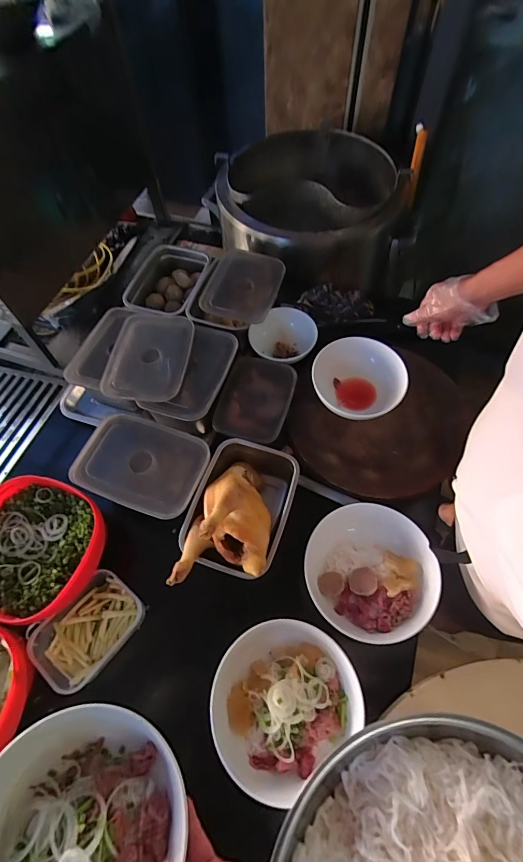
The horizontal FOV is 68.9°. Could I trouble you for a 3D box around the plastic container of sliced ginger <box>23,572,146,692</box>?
[{"bbox_3d":[-0.263,0.307,0.586,0.111,0.046,0.155,33,68,18],"label":"plastic container of sliced ginger"}]

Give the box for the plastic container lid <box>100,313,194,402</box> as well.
[{"bbox_3d":[-0.222,-0.153,0.753,0.156,0.022,0.222,6,62,5],"label":"plastic container lid"}]

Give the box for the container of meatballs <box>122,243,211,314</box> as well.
[{"bbox_3d":[-0.226,-0.349,0.904,0.169,0.072,0.222,16,63,11],"label":"container of meatballs"}]

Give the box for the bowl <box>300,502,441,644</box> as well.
[{"bbox_3d":[0.170,0.216,0.594,0.187,0.059,0.190,-1,62,2],"label":"bowl"}]

